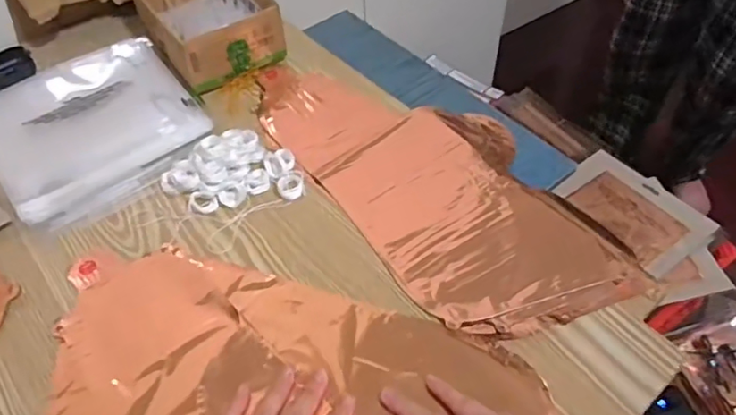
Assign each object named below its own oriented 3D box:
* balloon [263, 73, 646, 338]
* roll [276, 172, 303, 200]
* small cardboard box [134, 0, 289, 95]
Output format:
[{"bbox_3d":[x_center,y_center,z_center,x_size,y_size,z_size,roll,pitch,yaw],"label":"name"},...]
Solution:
[{"bbox_3d":[0.058,-0.038,0.567,0.197,0.021,0.414,-31,58,-20],"label":"balloon"},{"bbox_3d":[-0.076,-0.022,0.548,0.024,0.010,0.027,-1,53,2],"label":"roll"},{"bbox_3d":[-0.197,-0.231,0.680,0.126,0.064,0.195,-29,57,-18],"label":"small cardboard box"}]

